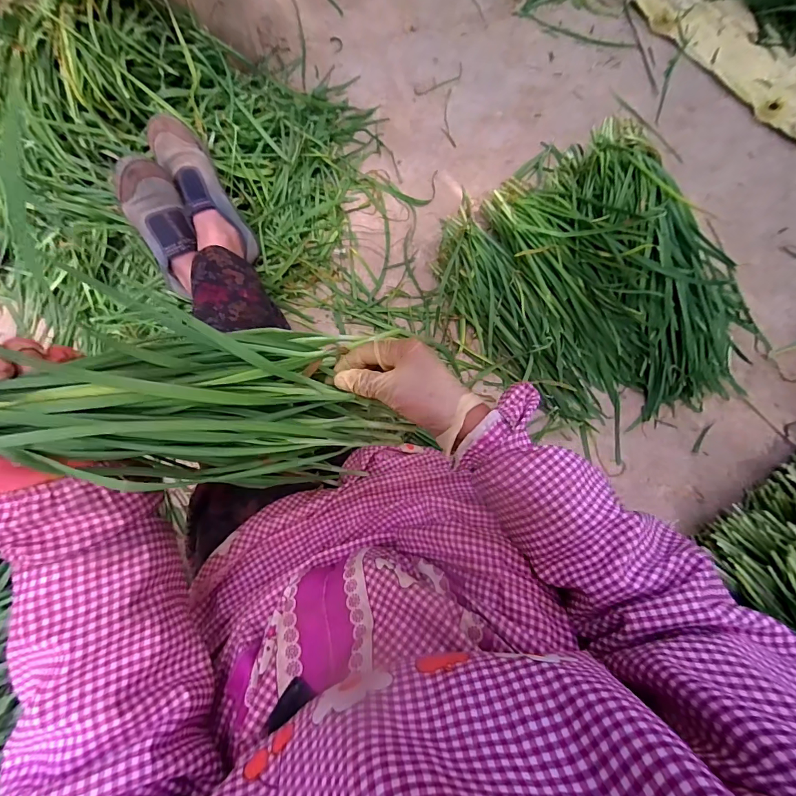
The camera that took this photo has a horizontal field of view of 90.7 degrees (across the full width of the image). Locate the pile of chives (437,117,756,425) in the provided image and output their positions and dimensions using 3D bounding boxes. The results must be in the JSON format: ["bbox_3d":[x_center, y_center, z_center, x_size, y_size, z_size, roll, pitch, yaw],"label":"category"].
[{"bbox_3d":[0.338,-0.199,0.688,0.434,0.132,0.548,-35,79,-7],"label":"pile of chives"}]

